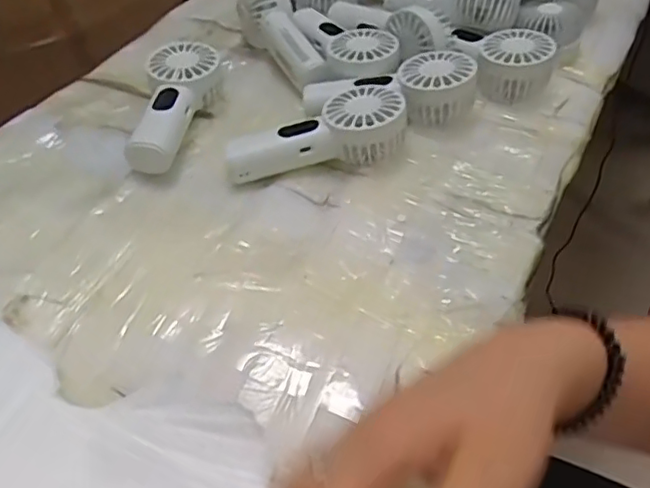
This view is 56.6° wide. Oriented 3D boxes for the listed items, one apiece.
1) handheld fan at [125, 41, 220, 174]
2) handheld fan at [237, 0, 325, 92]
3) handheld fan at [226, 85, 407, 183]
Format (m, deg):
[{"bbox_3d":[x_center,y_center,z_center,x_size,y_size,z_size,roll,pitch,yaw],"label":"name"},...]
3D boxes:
[{"bbox_3d":[-0.124,-0.112,0.495,0.053,0.042,0.134,4,48,7],"label":"handheld fan"},{"bbox_3d":[-0.036,-0.192,0.548,0.036,0.061,0.127,-25,52,-19],"label":"handheld fan"},{"bbox_3d":[-0.008,-0.084,0.459,0.132,0.042,0.052,-8,48,-5],"label":"handheld fan"}]

